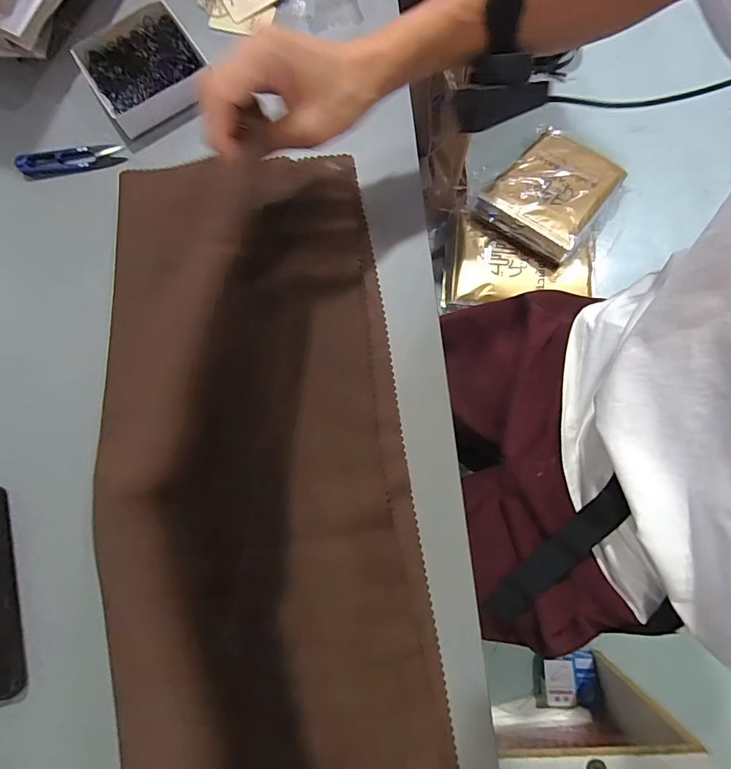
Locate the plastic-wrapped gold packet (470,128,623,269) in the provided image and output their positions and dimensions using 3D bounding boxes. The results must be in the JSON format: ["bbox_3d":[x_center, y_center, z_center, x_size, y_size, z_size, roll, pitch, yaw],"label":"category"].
[{"bbox_3d":[0.465,-0.474,1.036,0.253,0.074,0.358,40,83,7],"label":"plastic-wrapped gold packet"}]

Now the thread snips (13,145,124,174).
[{"bbox_3d":[-0.290,-0.222,0.416,0.098,0.006,0.020,-9,80,0],"label":"thread snips"}]

